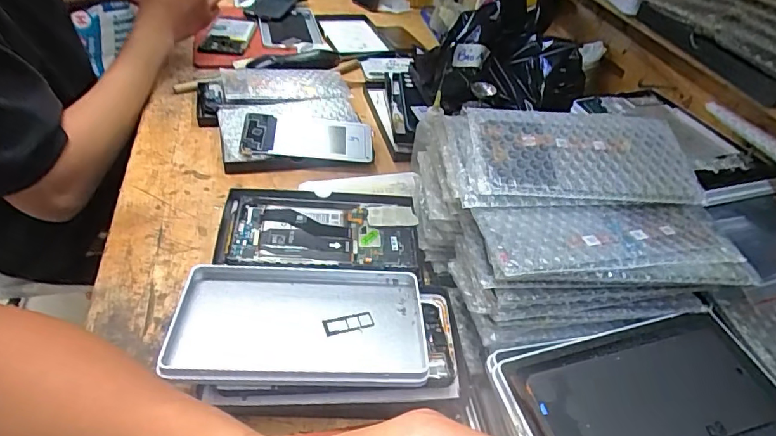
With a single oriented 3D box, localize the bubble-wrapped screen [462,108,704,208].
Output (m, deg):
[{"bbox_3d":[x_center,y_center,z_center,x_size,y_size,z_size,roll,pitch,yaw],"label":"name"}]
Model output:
[{"bbox_3d":[0.149,-0.050,0.389,0.169,0.014,0.089,0,61,-4],"label":"bubble-wrapped screen"}]

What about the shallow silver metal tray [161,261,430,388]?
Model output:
[{"bbox_3d":[-0.065,0.079,0.373,0.185,0.020,0.105,3,35,-7],"label":"shallow silver metal tray"}]

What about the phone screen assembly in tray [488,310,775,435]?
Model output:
[{"bbox_3d":[0.166,0.115,0.317,0.179,0.015,0.103,-7,43,-17],"label":"phone screen assembly in tray"}]

